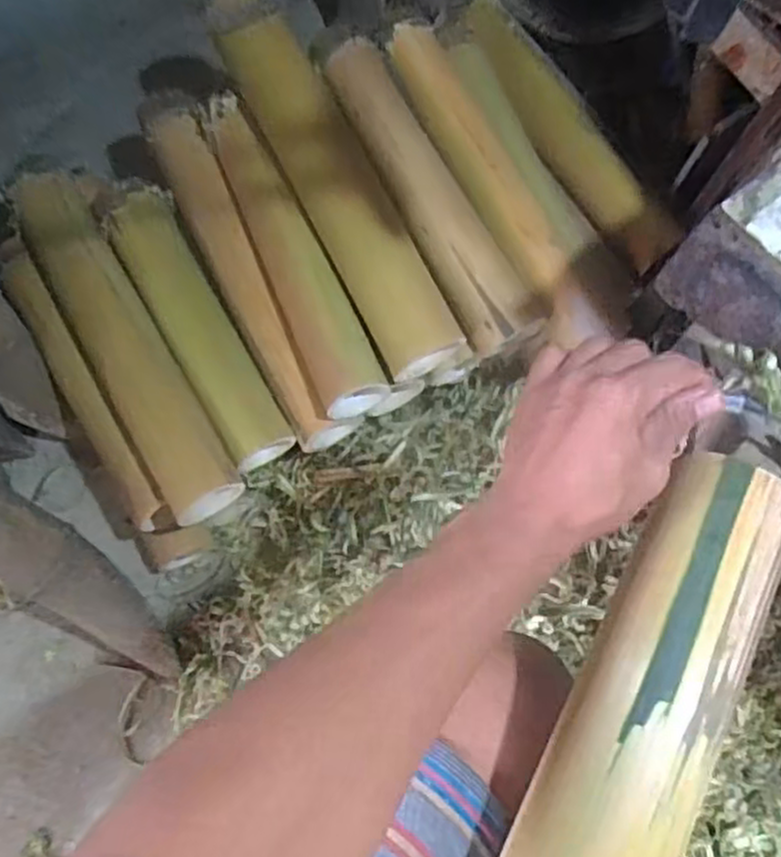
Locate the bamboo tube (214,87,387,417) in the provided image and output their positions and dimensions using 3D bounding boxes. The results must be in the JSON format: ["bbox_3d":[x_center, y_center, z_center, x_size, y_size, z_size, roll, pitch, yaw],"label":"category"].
[{"bbox_3d":[-0.106,-0.181,0.770,0.065,0.065,0.362,-23,73,-12],"label":"bamboo tube"}]

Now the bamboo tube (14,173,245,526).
[{"bbox_3d":[-0.276,-0.089,0.769,0.078,0.060,0.402,-28,75,-14],"label":"bamboo tube"}]

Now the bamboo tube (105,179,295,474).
[{"bbox_3d":[-0.201,-0.105,0.776,0.072,0.064,0.311,-26,74,-13],"label":"bamboo tube"}]

